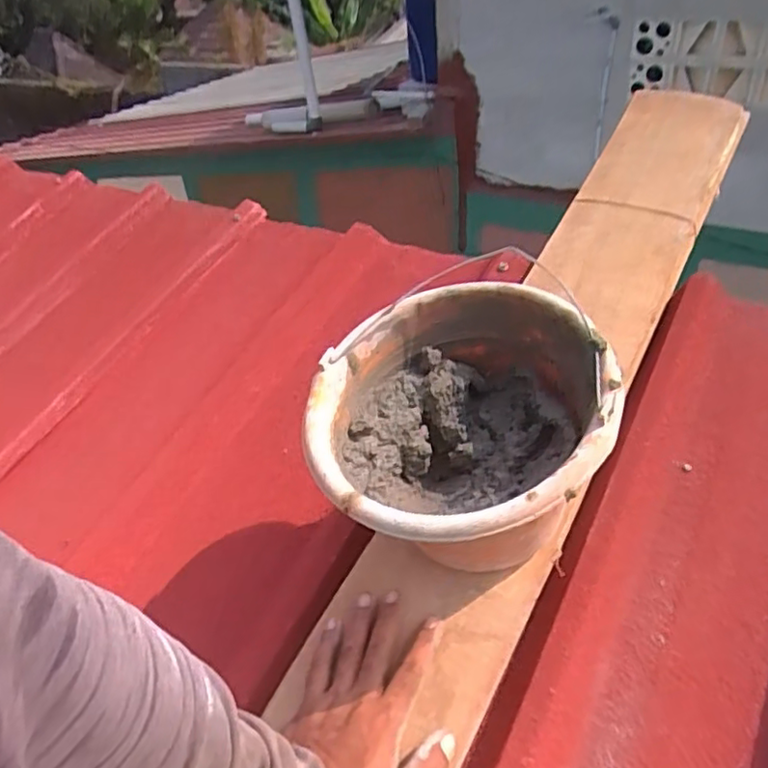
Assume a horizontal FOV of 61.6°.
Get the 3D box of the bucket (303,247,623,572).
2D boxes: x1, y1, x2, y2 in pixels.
[{"bbox_3d":[0.081,0.067,0.586,0.253,0.217,0.253,-10,44,10],"label":"bucket"}]

